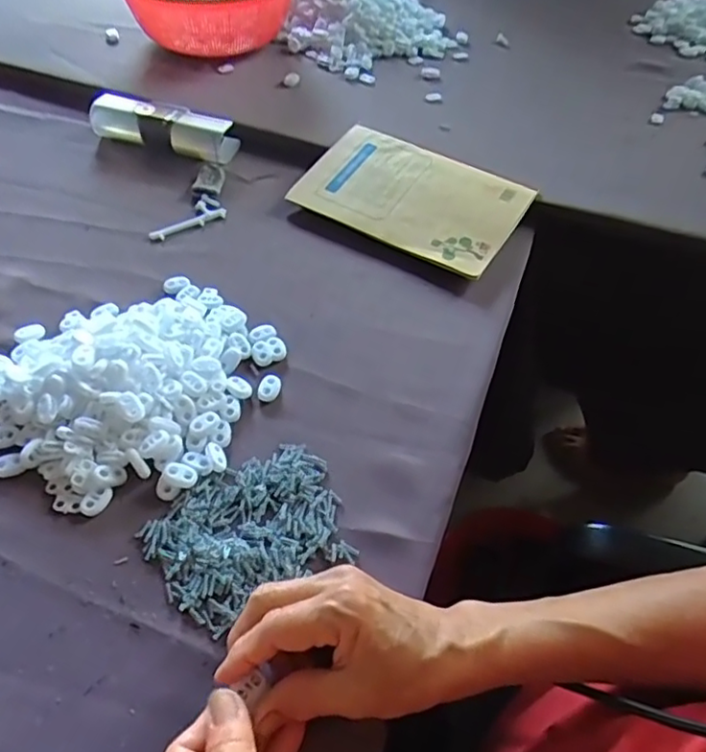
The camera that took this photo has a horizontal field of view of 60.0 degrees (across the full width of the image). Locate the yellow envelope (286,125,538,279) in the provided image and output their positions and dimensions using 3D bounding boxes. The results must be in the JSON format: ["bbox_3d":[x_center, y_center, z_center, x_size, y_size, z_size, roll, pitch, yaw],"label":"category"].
[{"bbox_3d":[0.057,-0.175,0.588,0.202,0.010,0.131,29,62,18],"label":"yellow envelope"}]

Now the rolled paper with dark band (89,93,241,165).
[{"bbox_3d":[-0.204,-0.266,0.651,0.162,0.038,0.047,17,52,11],"label":"rolled paper with dark band"}]

